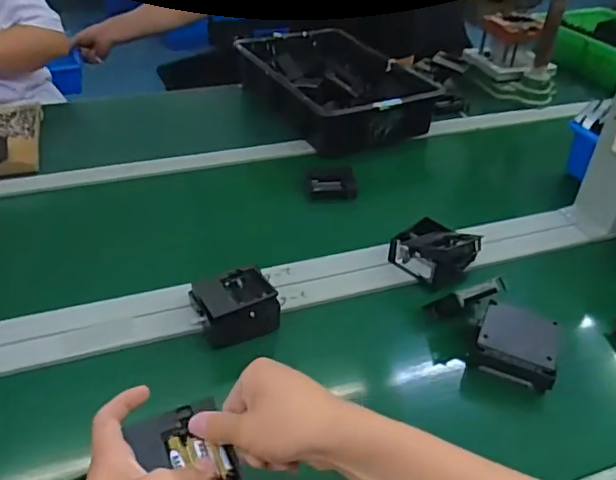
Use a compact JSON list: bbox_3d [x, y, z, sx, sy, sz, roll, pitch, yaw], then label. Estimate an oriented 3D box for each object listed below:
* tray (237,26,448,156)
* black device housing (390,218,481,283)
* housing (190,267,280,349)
[{"bbox_3d":[0.057,-0.321,1.183,0.284,0.101,0.398,-16,41,-23],"label":"tray"},{"bbox_3d":[0.173,0.012,0.765,0.089,0.065,0.098,-27,47,-34],"label":"black device housing"},{"bbox_3d":[-0.085,0.076,0.666,0.091,0.051,0.080,-11,39,-18],"label":"housing"}]

